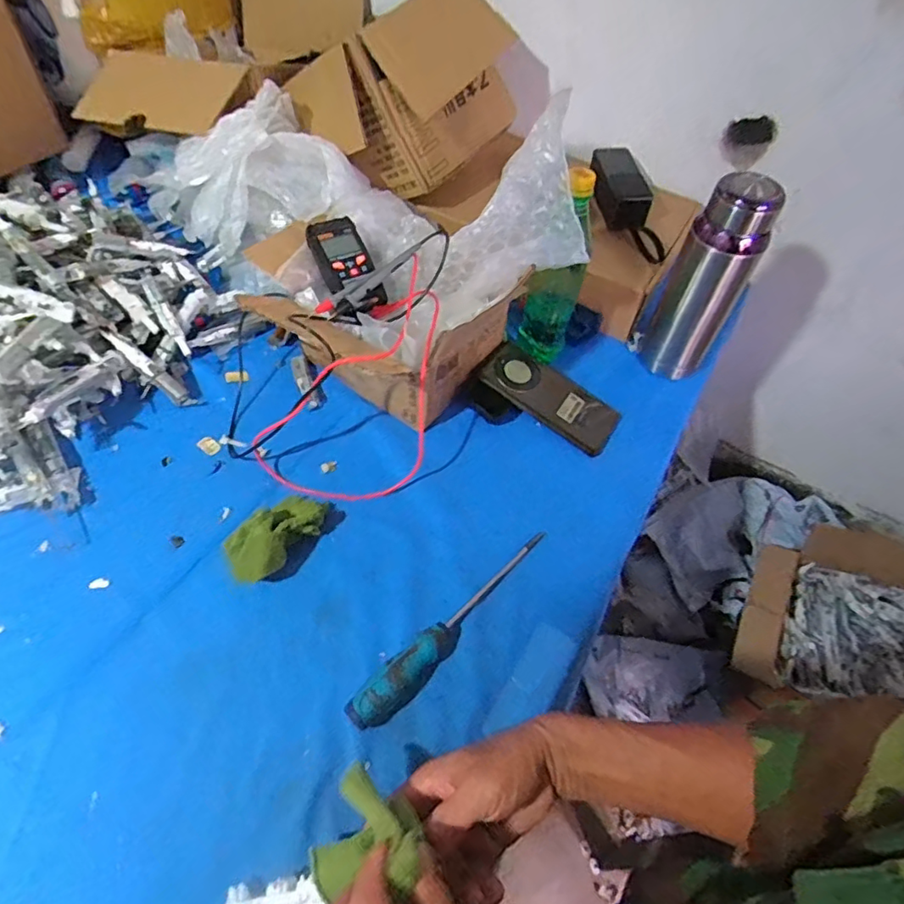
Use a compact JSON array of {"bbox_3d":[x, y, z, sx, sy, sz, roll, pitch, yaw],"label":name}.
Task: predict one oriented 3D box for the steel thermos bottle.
[{"bbox_3d":[0.287,-0.191,0.648,0.078,0.239,0.062,41,62,21],"label":"steel thermos bottle"}]

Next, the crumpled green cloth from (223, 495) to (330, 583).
[{"bbox_3d":[-0.166,0.074,0.543,0.105,0.047,0.068,-35,64,-24],"label":"crumpled green cloth"}]

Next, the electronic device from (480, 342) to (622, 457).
[{"bbox_3d":[0.117,-0.067,0.670,0.168,0.018,0.077,38,62,4],"label":"electronic device"}]

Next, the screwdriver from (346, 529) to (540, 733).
[{"bbox_3d":[0.008,0.151,0.510,0.030,0.031,0.240,40,62,21],"label":"screwdriver"}]

